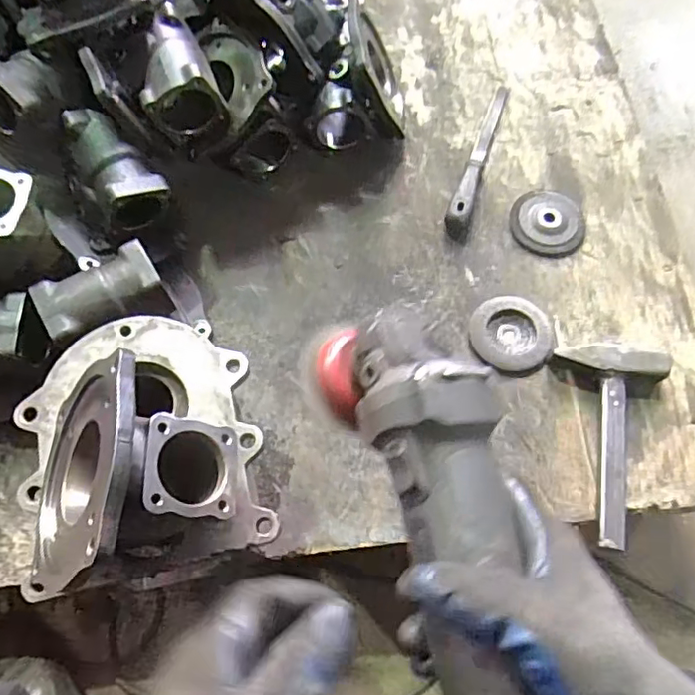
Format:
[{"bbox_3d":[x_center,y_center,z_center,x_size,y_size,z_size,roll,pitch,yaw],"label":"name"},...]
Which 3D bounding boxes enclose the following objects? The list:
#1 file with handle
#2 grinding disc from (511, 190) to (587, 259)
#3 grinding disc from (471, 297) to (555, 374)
[{"bbox_3d":[0.184,-0.269,0.821,0.031,0.031,0.280,19,69,6],"label":"file with handle"},{"bbox_3d":[0.262,-0.164,0.780,0.097,0.018,0.093,0,69,-1],"label":"grinding disc"},{"bbox_3d":[0.197,-0.017,0.722,0.092,0.027,0.098,0,69,-1],"label":"grinding disc"}]

